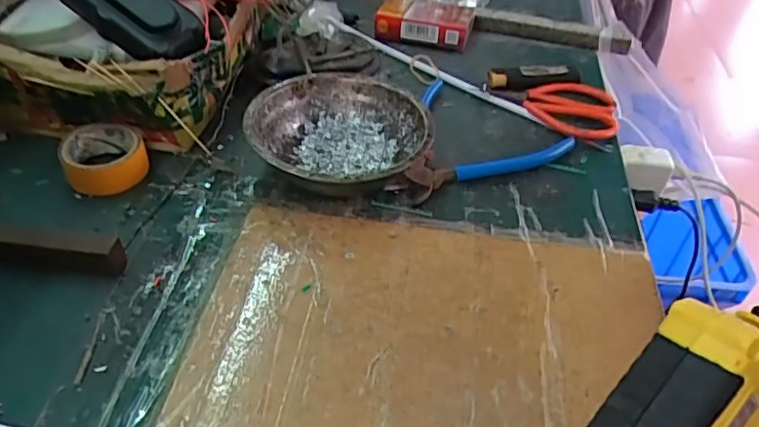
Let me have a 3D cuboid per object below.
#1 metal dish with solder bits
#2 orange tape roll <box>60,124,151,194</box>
[{"bbox_3d":[-0.029,-0.049,0.417,0.121,0.040,0.125,10,43,6],"label":"metal dish with solder bits"},{"bbox_3d":[-0.189,-0.039,0.409,0.052,0.024,0.051,-7,44,-13],"label":"orange tape roll"}]

